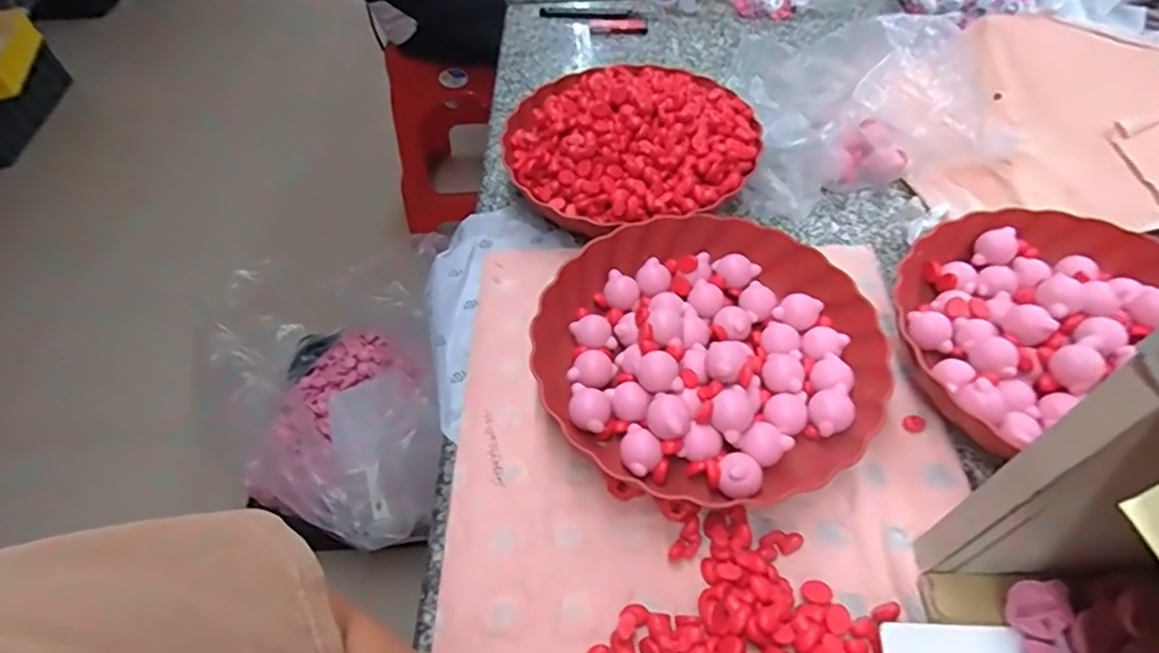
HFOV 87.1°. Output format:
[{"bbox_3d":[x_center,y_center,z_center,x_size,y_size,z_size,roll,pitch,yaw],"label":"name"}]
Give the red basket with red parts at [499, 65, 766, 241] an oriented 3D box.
[{"bbox_3d":[0.045,-0.185,0.582,0.229,0.064,0.229,-2,52,2],"label":"red basket with red parts"}]

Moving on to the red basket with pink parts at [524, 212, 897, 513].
[{"bbox_3d":[0.092,0.020,0.455,0.243,0.045,0.239,23,57,20],"label":"red basket with pink parts"}]

